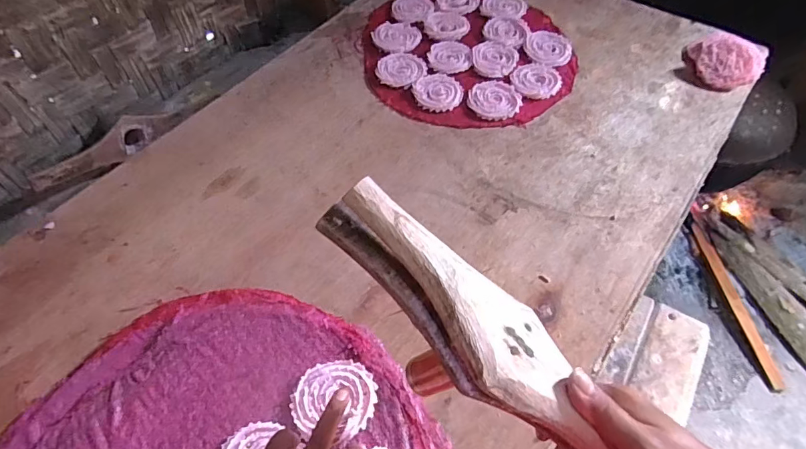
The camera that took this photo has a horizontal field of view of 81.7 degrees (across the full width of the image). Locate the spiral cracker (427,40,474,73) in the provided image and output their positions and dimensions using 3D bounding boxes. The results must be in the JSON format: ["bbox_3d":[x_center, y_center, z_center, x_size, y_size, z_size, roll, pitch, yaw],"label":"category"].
[{"bbox_3d":[0.076,-0.270,0.748,0.069,0.005,0.075,-1,55,2],"label":"spiral cracker"}]

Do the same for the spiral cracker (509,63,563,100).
[{"bbox_3d":[0.204,-0.218,0.711,0.072,0.014,0.069,-1,55,2],"label":"spiral cracker"}]

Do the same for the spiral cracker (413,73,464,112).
[{"bbox_3d":[0.053,-0.201,0.705,0.073,0.007,0.075,-6,55,-2],"label":"spiral cracker"}]

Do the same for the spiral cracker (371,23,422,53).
[{"bbox_3d":[-0.009,-0.315,0.784,0.073,0.008,0.088,-27,58,-15],"label":"spiral cracker"}]

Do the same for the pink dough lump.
[{"bbox_3d":[0.490,-0.252,0.712,0.107,0.041,0.107,-1,55,2],"label":"pink dough lump"}]

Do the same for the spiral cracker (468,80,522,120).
[{"bbox_3d":[0.136,-0.185,0.692,0.077,0.011,0.071,0,55,3],"label":"spiral cracker"}]

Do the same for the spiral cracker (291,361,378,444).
[{"bbox_3d":[-0.066,0.168,0.450,0.078,0.008,0.071,-1,55,2],"label":"spiral cracker"}]

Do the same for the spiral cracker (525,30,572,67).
[{"bbox_3d":[0.233,-0.282,0.747,0.070,0.006,0.086,9,56,8],"label":"spiral cracker"}]

